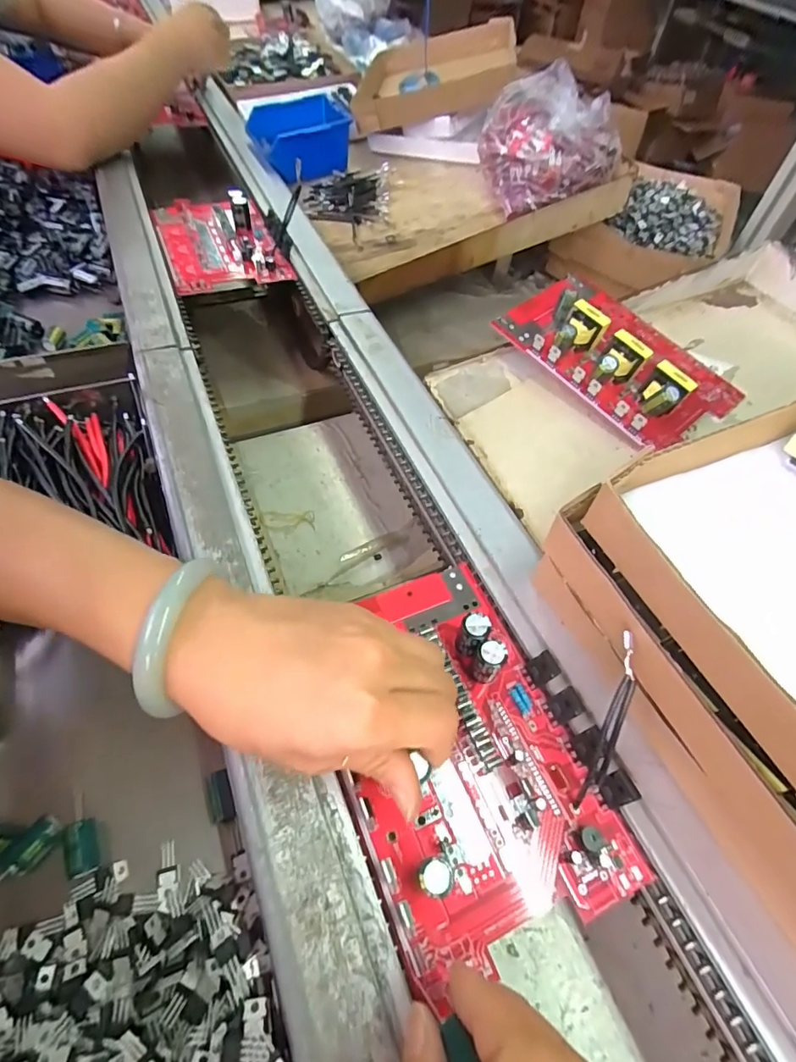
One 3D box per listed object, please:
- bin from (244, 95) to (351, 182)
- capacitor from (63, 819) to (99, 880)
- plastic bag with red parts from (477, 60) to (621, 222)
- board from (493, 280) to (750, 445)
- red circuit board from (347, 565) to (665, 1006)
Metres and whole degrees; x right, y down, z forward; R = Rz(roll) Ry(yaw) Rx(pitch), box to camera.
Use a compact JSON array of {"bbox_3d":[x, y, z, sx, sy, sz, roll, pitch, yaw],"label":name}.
[{"bbox_3d":[-0.145,-0.577,0.713,0.127,0.063,0.161,-22,60,-15],"label":"bin"},{"bbox_3d":[-0.173,0.175,0.268,0.013,0.016,0.026,-17,59,-13],"label":"capacitor"},{"bbox_3d":[0.200,-0.491,0.615,0.152,0.108,0.108,-19,59,-13],"label":"plastic bag with red parts"},{"bbox_3d":[0.197,-0.159,0.434,0.133,0.051,0.195,-35,64,-22],"label":"board"},{"bbox_3d":[0.035,0.111,0.270,0.135,0.032,0.195,-19,59,-13],"label":"red circuit board"}]

